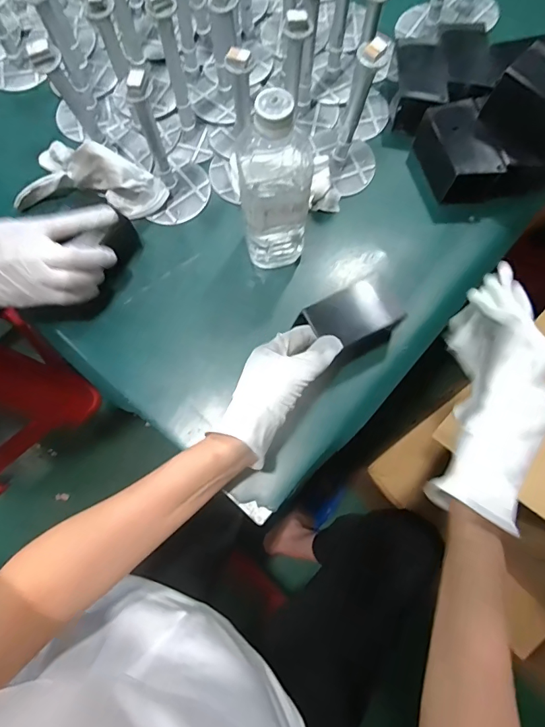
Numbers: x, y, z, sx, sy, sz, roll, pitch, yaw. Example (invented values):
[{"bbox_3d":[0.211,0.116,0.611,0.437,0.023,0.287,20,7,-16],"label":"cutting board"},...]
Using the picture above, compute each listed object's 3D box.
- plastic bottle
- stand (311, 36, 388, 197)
[{"bbox_3d":[0.004,-0.164,0.403,0.064,0.195,0.069,-1,74,0],"label":"plastic bottle"},{"bbox_3d":[0.087,-0.271,0.460,0.082,0.153,0.087,9,75,3],"label":"stand"}]

